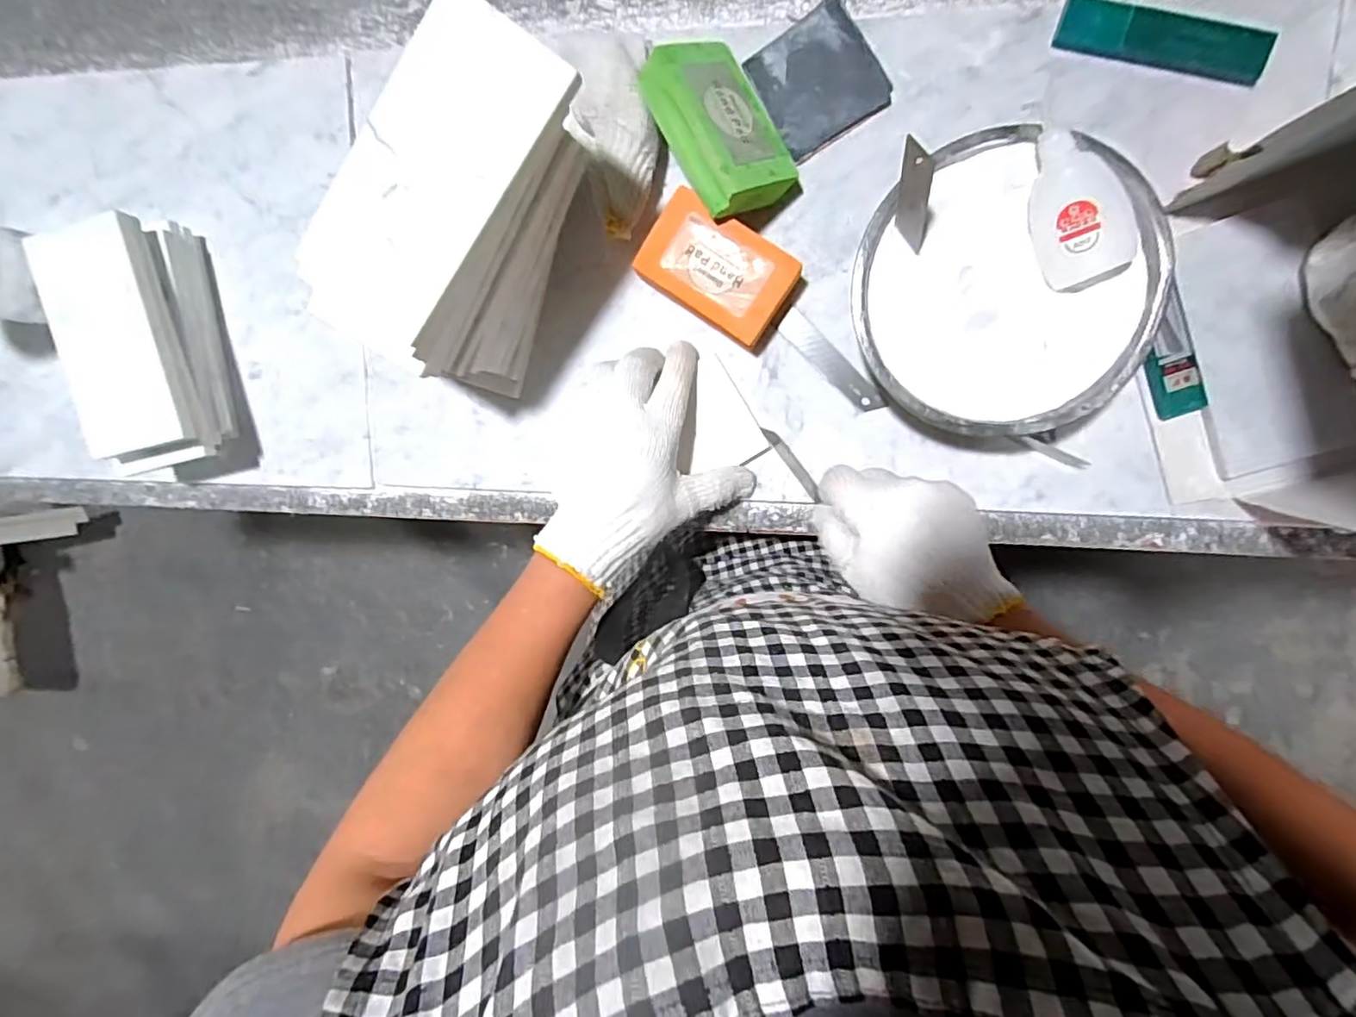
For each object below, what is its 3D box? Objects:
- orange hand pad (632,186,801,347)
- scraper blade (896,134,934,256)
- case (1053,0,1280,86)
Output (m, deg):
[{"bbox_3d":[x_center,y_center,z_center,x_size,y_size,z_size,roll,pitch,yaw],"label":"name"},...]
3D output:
[{"bbox_3d":[0.026,-0.153,0.399,0.093,0.035,0.060,33,99,4],"label":"orange hand pad"},{"bbox_3d":[0.130,-0.173,0.336,0.017,0.067,0.010,21,72,23],"label":"scraper blade"},{"bbox_3d":[0.283,-0.273,0.358,0.114,0.018,0.022,18,98,6],"label":"case"}]

